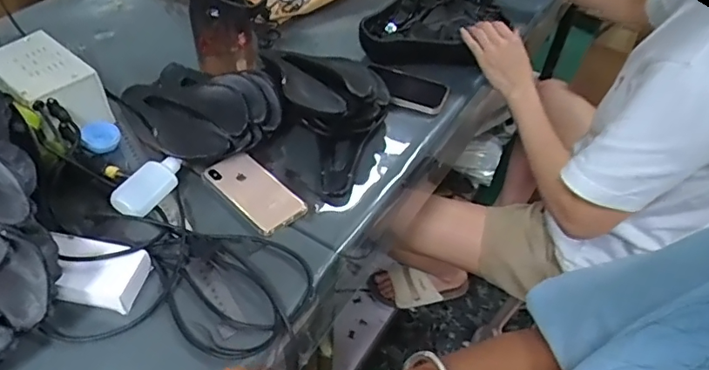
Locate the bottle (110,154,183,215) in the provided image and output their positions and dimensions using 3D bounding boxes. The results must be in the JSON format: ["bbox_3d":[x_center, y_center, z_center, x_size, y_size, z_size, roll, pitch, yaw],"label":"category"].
[{"bbox_3d":[-0.253,0.003,0.641,0.045,0.039,0.099,20,46,16],"label":"bottle"}]

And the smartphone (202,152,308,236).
[{"bbox_3d":[-0.128,0.006,0.665,0.138,0.014,0.072,35,52,28],"label":"smartphone"}]

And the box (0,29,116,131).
[{"bbox_3d":[-0.423,-0.137,0.704,0.154,0.077,0.098,34,52,27],"label":"box"}]

